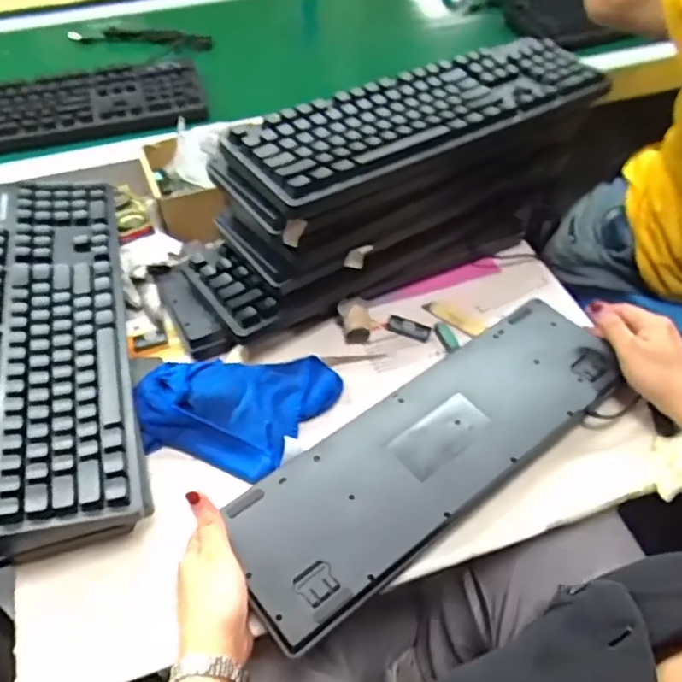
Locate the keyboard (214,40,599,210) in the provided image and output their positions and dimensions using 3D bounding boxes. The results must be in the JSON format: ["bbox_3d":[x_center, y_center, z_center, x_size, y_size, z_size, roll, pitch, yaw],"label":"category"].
[{"bbox_3d":[0.095,-0.236,0.659,0.412,0.034,0.116,-27,55,-21],"label":"keyboard"}]

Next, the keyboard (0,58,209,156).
[{"bbox_3d":[-0.408,-0.312,0.867,0.429,0.032,0.146,-12,51,-11],"label":"keyboard"}]

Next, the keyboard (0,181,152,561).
[{"bbox_3d":[-0.276,-0.010,0.608,0.131,0.048,0.428,-12,51,-10],"label":"keyboard"}]

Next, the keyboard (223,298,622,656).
[{"bbox_3d":[0.088,0.094,0.598,0.427,0.020,0.135,-33,58,-26],"label":"keyboard"}]

